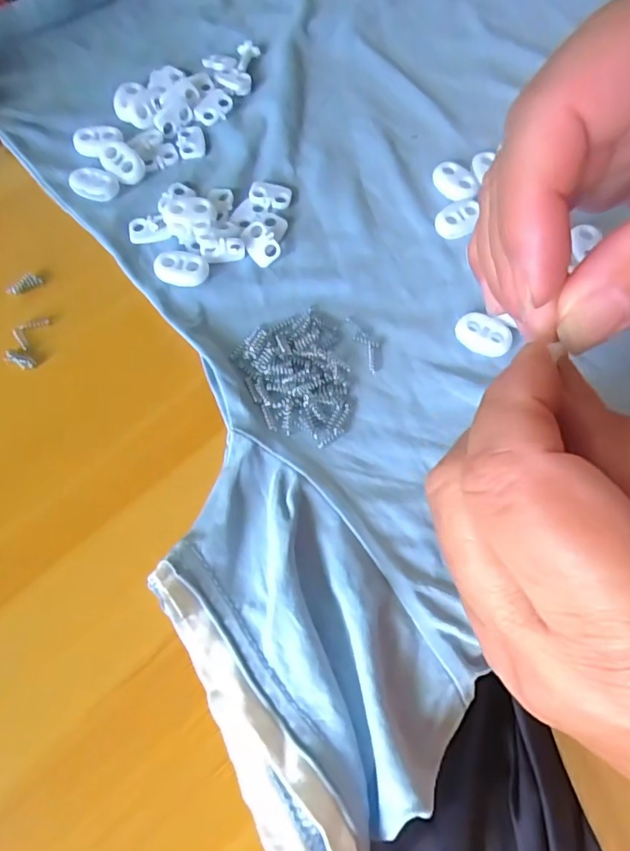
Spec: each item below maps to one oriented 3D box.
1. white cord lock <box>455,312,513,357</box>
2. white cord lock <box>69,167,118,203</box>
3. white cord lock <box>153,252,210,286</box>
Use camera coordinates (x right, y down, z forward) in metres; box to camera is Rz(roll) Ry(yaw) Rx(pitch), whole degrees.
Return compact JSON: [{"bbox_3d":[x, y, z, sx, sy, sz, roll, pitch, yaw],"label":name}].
[{"bbox_3d":[0.067,-0.036,0.214,0.022,0.008,0.012,33,73,12],"label":"white cord lock"},{"bbox_3d":[-0.100,-0.109,0.243,0.022,0.004,0.016,15,70,6],"label":"white cord lock"},{"bbox_3d":[-0.056,-0.065,0.226,0.022,0.004,0.013,6,70,3],"label":"white cord lock"}]

